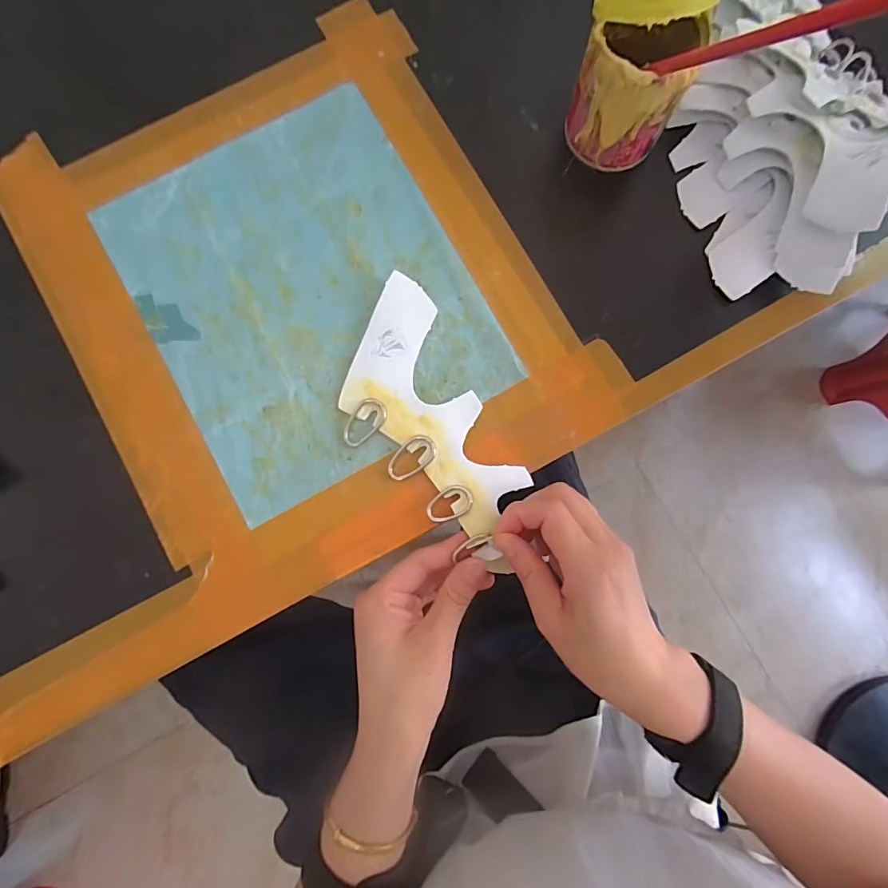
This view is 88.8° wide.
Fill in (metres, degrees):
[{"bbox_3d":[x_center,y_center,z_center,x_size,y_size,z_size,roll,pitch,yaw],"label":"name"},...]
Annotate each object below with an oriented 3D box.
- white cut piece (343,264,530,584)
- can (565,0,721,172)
[{"bbox_3d":[-0.008,-0.010,0.288,0.078,0.009,0.188,-28,83,-4],"label":"white cut piece"},{"bbox_3d":[0.116,-0.229,0.283,0.063,0.088,0.064,0,82,-1],"label":"can"}]

